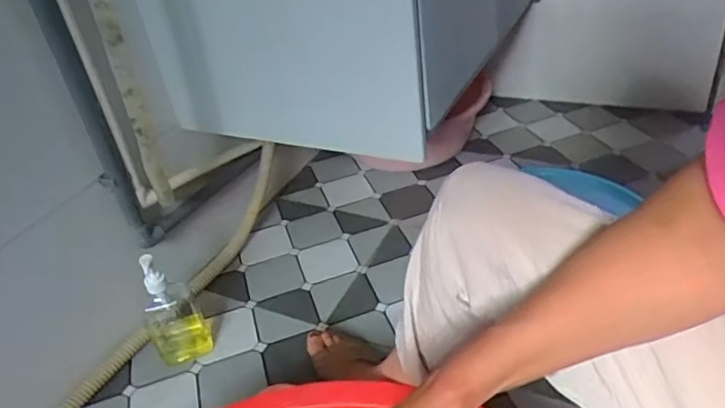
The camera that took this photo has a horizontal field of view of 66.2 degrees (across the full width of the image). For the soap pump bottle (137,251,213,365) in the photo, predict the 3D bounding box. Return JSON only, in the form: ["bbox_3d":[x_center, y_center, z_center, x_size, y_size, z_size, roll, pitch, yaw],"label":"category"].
[{"bbox_3d":[-0.312,0.161,0.896,0.084,0.205,0.068,-22,36,-18],"label":"soap pump bottle"}]

